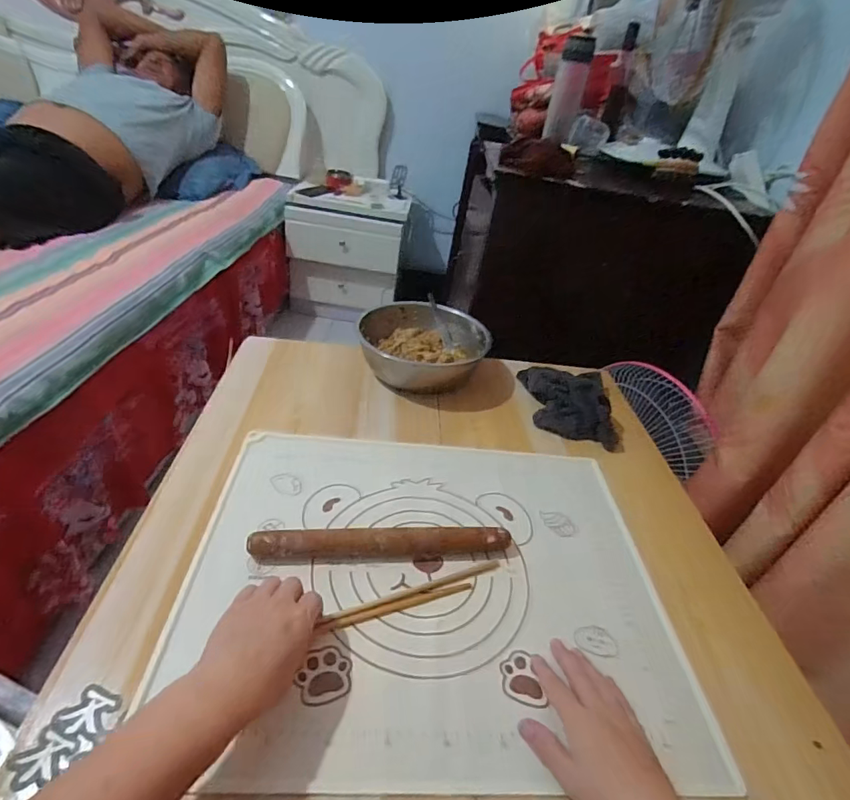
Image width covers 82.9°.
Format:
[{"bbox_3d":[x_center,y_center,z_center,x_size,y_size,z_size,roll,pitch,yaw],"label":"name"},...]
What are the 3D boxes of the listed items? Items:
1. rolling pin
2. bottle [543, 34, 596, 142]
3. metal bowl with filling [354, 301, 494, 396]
[{"bbox_3d":[-0.043,0.158,0.524,0.277,0.036,0.025,3,37,-11],"label":"rolling pin"},{"bbox_3d":[0.351,-0.753,1.171,0.075,0.204,0.059,14,36,4],"label":"bottle"},{"bbox_3d":[-0.009,-0.101,0.852,0.205,0.082,0.214,7,36,-5],"label":"metal bowl with filling"}]

